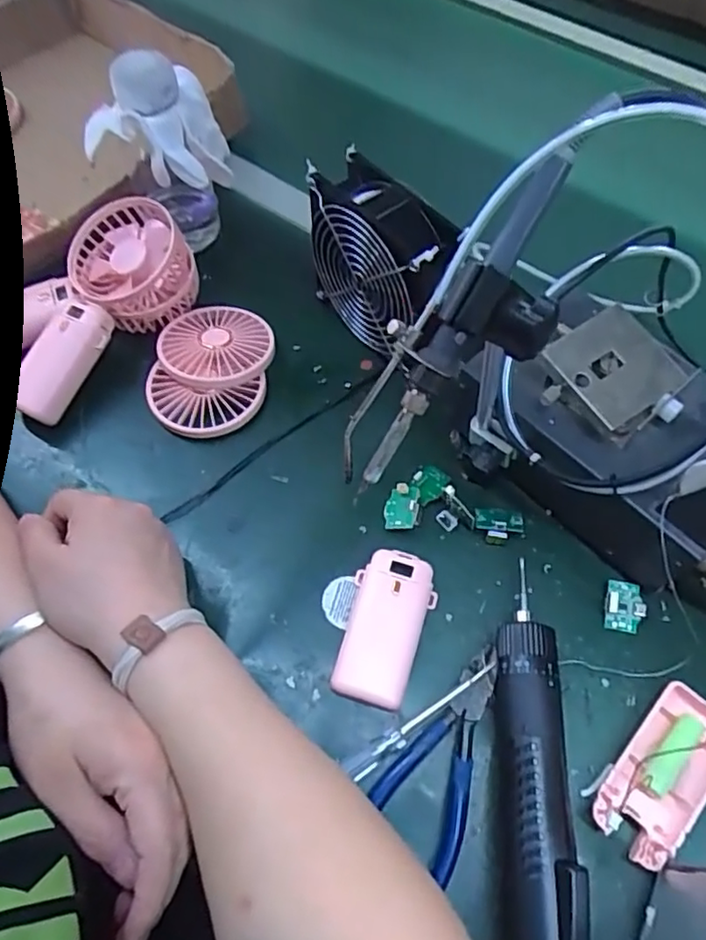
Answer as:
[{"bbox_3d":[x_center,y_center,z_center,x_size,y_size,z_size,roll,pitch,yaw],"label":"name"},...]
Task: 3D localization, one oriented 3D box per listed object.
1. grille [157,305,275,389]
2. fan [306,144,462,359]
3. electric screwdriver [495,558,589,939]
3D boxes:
[{"bbox_3d":[-0.103,-0.095,0.479,0.079,0.021,0.081,0,61,0],"label":"grille"},{"bbox_3d":[0.020,-0.143,0.456,0.043,0.129,0.119,-34,66,-18],"label":"fan"},{"bbox_3d":[0.092,0.188,0.315,0.041,0.032,0.280,6,61,3],"label":"electric screwdriver"}]

